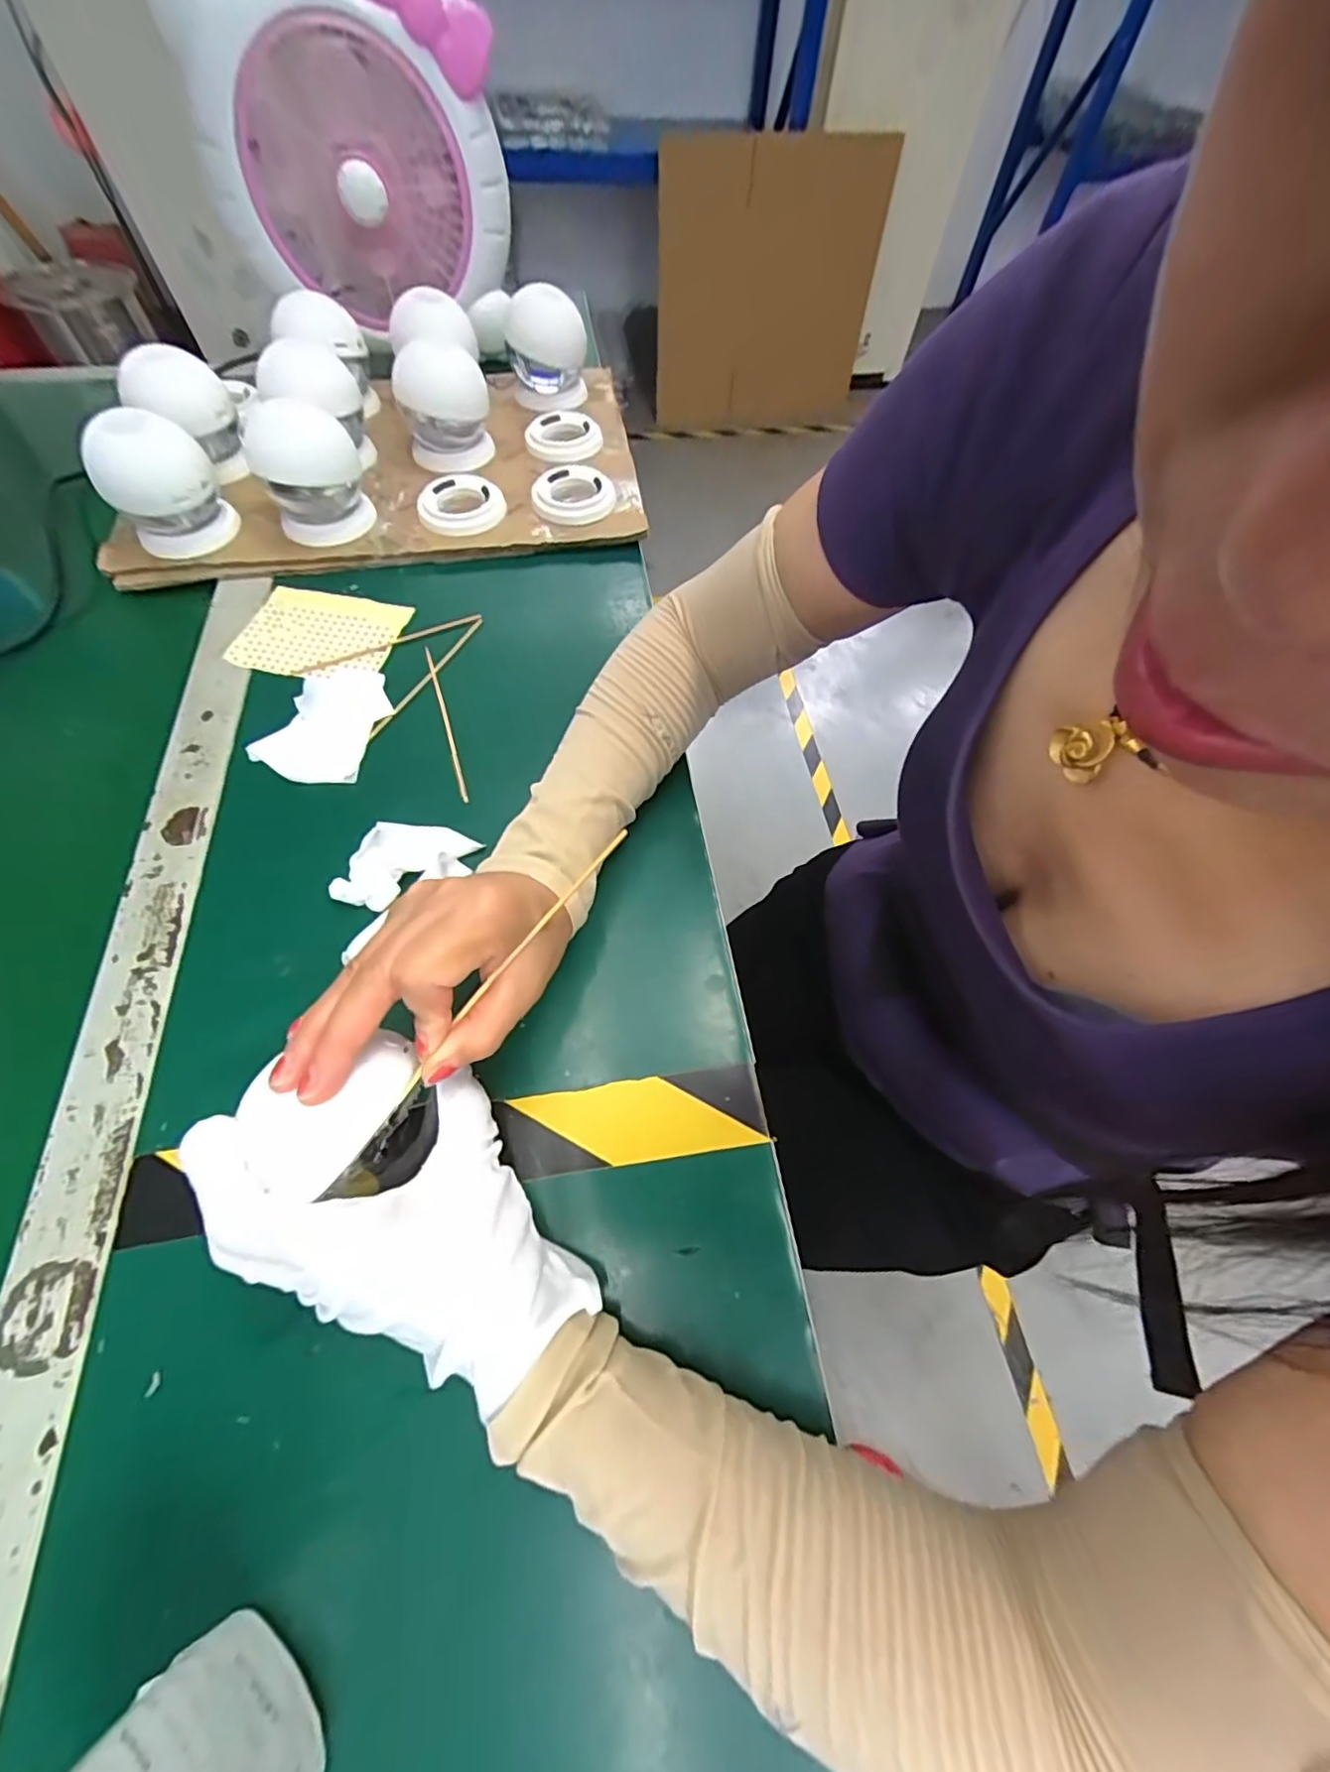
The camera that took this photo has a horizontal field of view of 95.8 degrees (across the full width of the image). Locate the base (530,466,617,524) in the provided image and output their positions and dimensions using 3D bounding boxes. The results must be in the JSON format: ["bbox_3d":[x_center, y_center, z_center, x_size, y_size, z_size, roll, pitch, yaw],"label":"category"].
[{"bbox_3d":[-0.079,-0.340,0.524,0.071,0.016,0.075,1,62,-2],"label":"base"}]

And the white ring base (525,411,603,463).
[{"bbox_3d":[-0.100,-0.419,0.565,0.076,0.017,0.067,30,65,13],"label":"white ring base"}]

